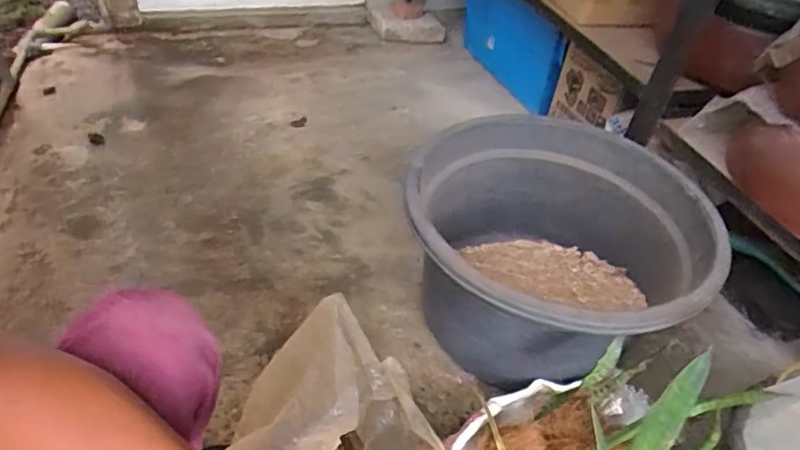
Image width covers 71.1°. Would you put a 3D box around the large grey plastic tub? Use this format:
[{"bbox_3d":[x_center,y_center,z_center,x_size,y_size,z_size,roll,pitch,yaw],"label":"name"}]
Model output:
[{"bbox_3d":[0.254,0.056,0.957,0.480,0.269,0.463,4,42,-4],"label":"large grey plastic tub"}]

